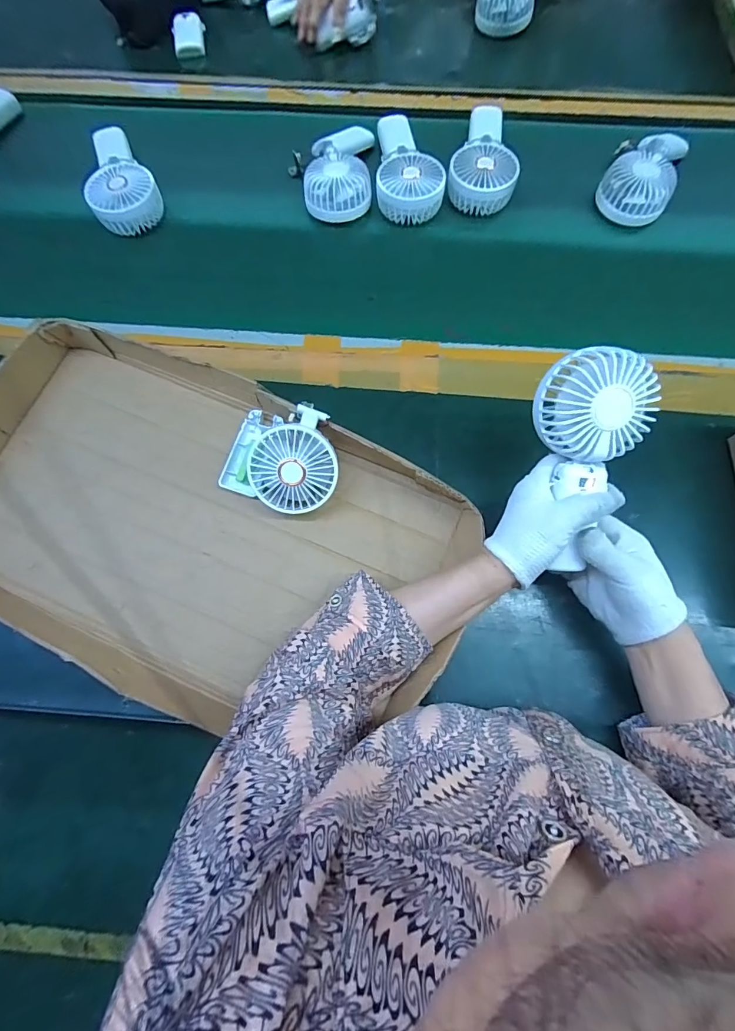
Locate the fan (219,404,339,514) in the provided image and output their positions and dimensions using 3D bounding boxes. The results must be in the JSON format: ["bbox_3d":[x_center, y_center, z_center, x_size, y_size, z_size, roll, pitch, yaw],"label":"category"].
[{"bbox_3d":[-0.090,-0.061,0.442,0.125,0.071,0.099,22,77,6],"label":"fan"}]

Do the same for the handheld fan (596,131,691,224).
[{"bbox_3d":[0.358,-0.443,0.555,0.086,0.040,0.120,28,78,7],"label":"handheld fan"}]

